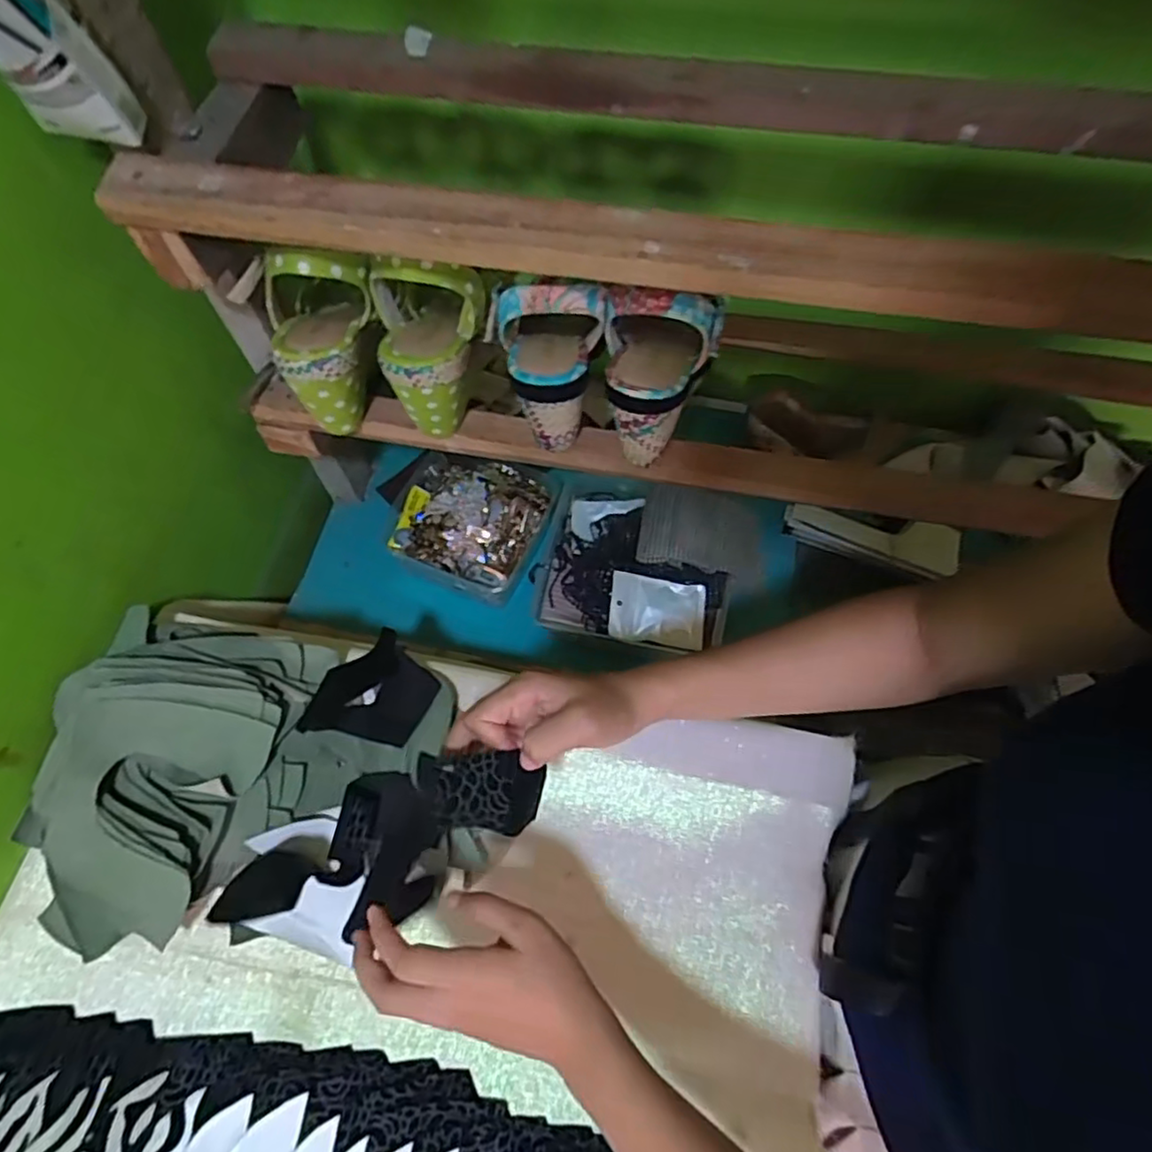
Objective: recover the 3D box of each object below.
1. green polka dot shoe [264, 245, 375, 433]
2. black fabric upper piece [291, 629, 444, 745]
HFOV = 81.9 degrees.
[{"bbox_3d":[-0.193,-0.172,0.499,0.076,0.144,0.073,15,36,9],"label":"green polka dot shoe"},{"bbox_3d":[-0.160,0.096,0.545,0.087,0.020,0.099,23,65,13],"label":"black fabric upper piece"}]

